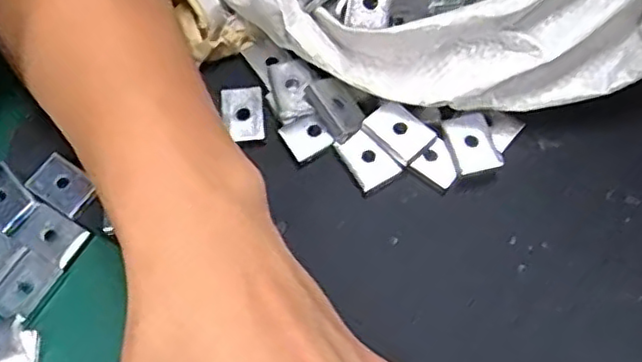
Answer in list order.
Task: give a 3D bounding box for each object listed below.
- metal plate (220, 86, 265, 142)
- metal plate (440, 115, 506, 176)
[{"bbox_3d":[-0.037,-0.031,0.303,0.019,0.004,0.026,-6,64,-1],"label":"metal plate"},{"bbox_3d":[0.067,-0.015,0.292,0.019,0.009,0.027,-17,65,-6],"label":"metal plate"}]

